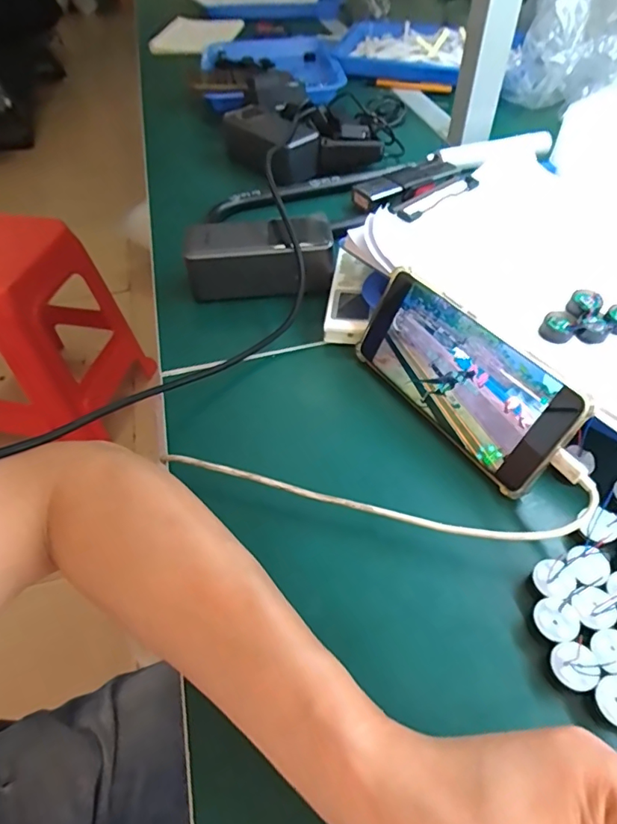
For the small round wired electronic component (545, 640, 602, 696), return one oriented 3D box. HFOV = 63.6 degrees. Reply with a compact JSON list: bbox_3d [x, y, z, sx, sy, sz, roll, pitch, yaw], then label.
[{"bbox_3d":[0.130,0.125,0.244,0.024,0.004,0.022,-3,54,4],"label":"small round wired electronic component"}]

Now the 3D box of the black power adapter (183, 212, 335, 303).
[{"bbox_3d":[-0.045,-0.142,0.457,0.130,0.055,0.064,-4,50,-1],"label":"black power adapter"}]

